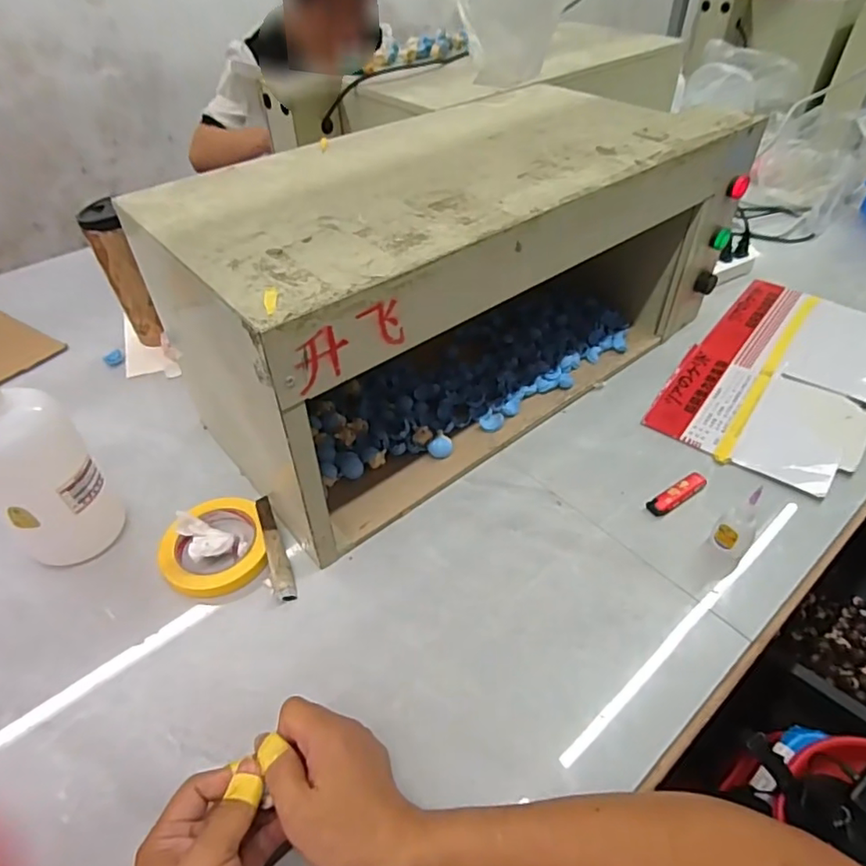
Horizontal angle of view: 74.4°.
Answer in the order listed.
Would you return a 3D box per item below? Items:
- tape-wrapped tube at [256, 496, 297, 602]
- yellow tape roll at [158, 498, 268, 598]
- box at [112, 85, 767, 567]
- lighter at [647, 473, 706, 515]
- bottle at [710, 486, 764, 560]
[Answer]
[{"bbox_3d":[-0.158,0.112,0.569,0.019,0.019,0.117,-16,48,-14],"label":"tape-wrapped tube"},{"bbox_3d":[-0.220,0.109,0.568,0.100,0.024,0.105,-1,46,1],"label":"yellow tape roll"},{"bbox_3d":[0.034,-0.189,0.677,0.616,0.276,0.291,-32,53,-25],"label":"box"},{"bbox_3d":[0.263,0.065,0.611,0.079,0.007,0.019,-26,51,-21],"label":"lighter"},{"bbox_3d":[0.289,0.086,0.539,0.027,0.083,0.021,11,48,12],"label":"bottle"}]

